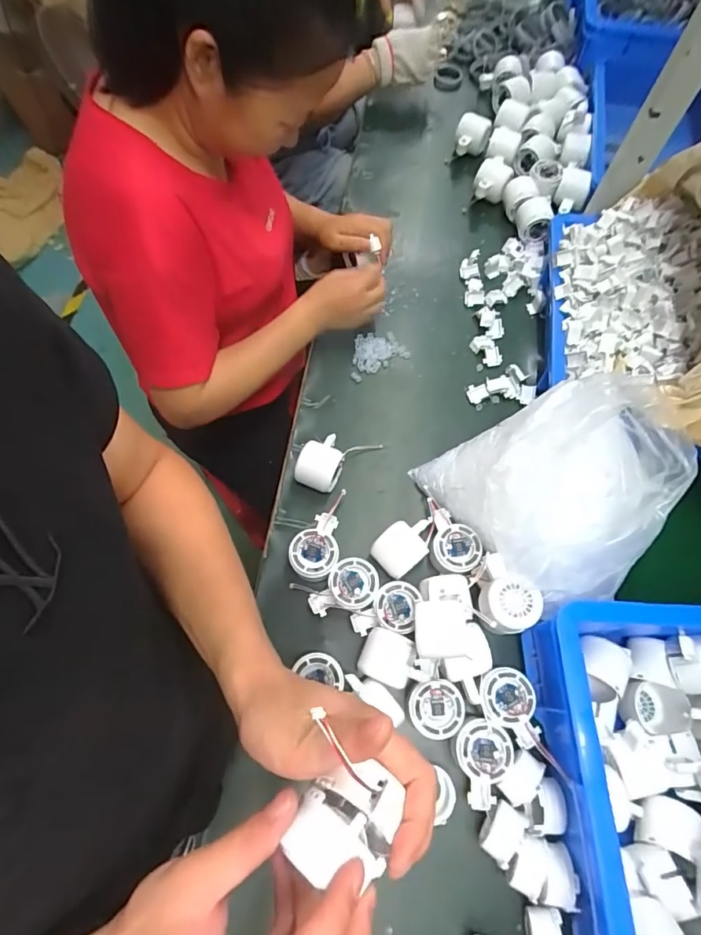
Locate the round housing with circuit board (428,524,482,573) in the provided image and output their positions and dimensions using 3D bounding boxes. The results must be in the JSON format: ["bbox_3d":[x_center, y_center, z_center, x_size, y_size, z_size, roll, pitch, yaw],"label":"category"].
[{"bbox_3d":[0.129,0.099,0.583,0.056,0.027,0.055,0,68,0],"label":"round housing with circuit board"}]

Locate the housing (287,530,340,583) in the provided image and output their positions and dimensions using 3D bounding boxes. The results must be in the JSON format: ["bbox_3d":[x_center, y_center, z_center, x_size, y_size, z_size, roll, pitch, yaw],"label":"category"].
[{"bbox_3d":[-0.045,0.110,0.588,0.057,0.048,0.054,0,68,0],"label":"housing"}]

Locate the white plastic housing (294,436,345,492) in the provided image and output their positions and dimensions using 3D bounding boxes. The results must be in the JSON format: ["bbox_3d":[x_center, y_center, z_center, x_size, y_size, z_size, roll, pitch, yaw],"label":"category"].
[{"bbox_3d":[-0.039,-0.005,0.641,0.059,0.044,0.080,16,69,6],"label":"white plastic housing"}]

